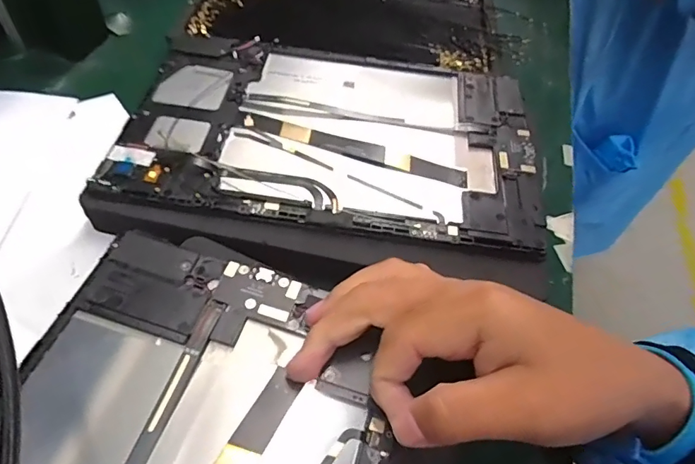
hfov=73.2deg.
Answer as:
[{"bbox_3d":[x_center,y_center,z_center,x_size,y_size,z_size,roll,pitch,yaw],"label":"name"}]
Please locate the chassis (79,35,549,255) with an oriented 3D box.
[{"bbox_3d":[-0.009,-0.060,0.285,0.238,0.014,0.155,5,53,0],"label":"chassis"}]

